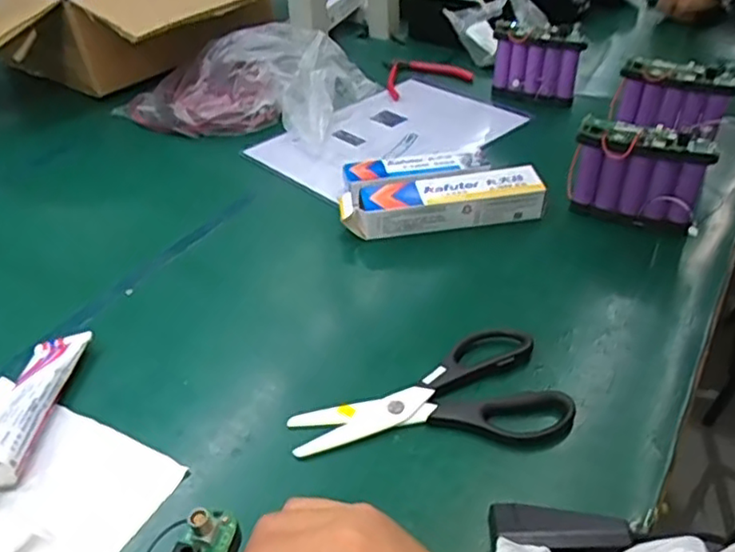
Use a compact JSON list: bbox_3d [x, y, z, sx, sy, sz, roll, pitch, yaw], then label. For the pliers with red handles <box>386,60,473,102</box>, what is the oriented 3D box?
[{"bbox_3d":[0.083,-0.296,0.932,0.127,0.025,0.099,-10,38,-10],"label":"pliers with red handles"}]

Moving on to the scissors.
[{"bbox_3d":[0.043,0.081,0.455,0.188,0.012,0.102,-4,37,-1],"label":"scissors"}]

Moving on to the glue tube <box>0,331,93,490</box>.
[{"bbox_3d":[-0.244,0.093,0.451,0.041,0.029,0.152,-2,37,2],"label":"glue tube"}]

